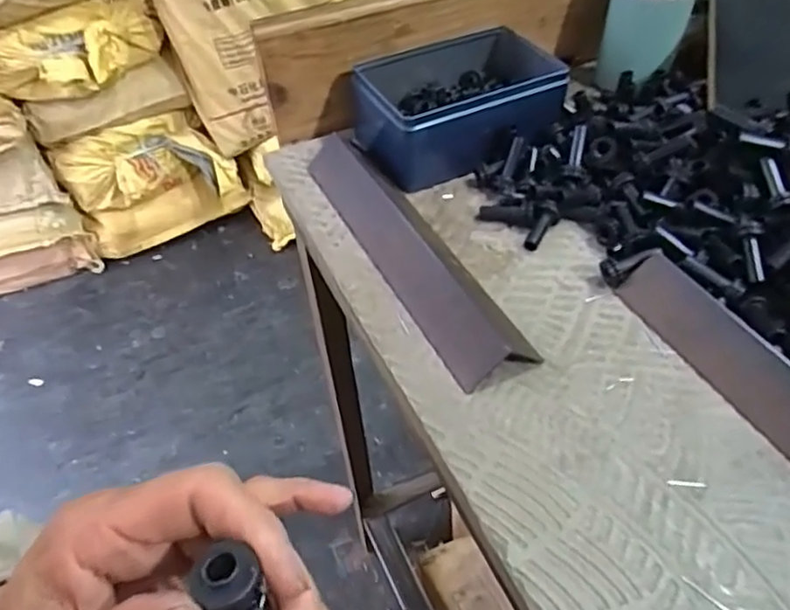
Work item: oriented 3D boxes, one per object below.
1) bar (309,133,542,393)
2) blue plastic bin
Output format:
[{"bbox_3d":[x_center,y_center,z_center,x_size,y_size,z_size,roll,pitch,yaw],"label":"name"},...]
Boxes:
[{"bbox_3d":[0.009,-0.044,0.417,0.054,0.035,0.237,-20,49,-16],"label":"bar"},{"bbox_3d":[0.053,-0.155,0.494,0.155,0.060,0.112,-19,48,-14],"label":"blue plastic bin"}]

